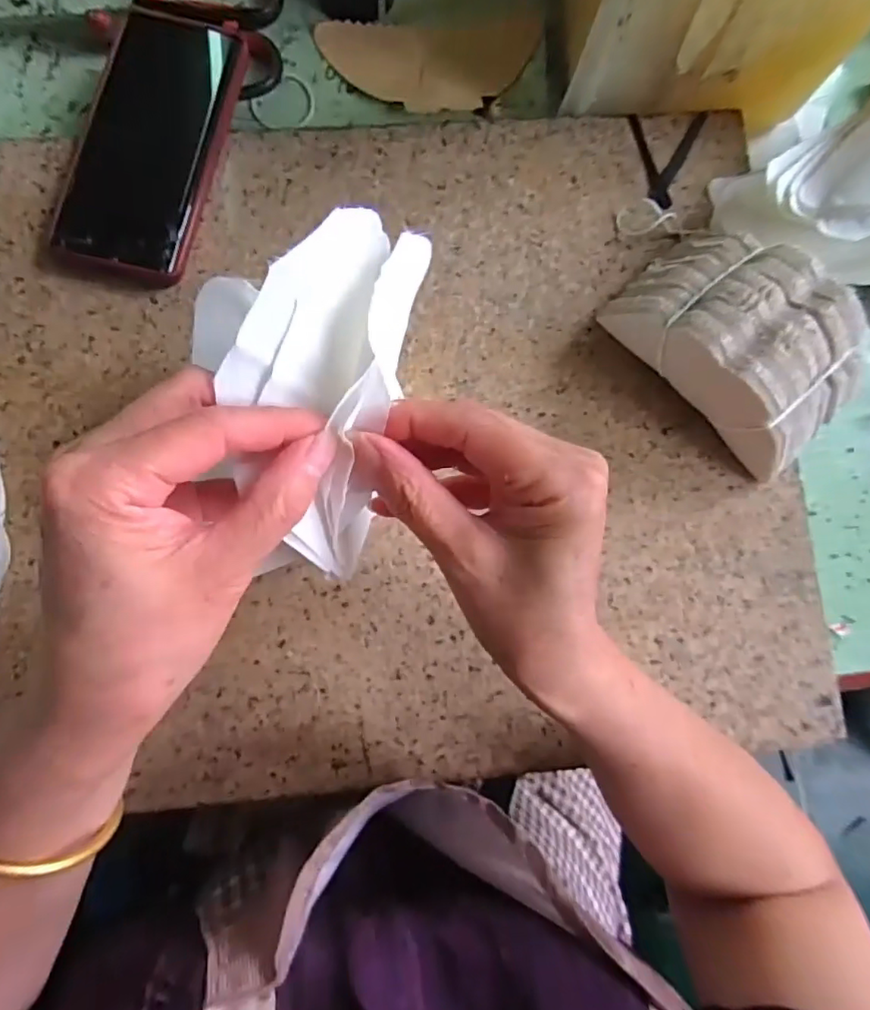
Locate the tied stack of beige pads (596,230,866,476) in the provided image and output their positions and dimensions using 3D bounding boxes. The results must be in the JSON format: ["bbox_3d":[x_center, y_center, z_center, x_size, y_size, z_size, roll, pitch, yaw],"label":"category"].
[{"bbox_3d":[0.167,-0.086,0.316,0.075,0.066,0.133,-44,86,-7],"label":"tied stack of beige pads"}]

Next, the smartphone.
[{"bbox_3d":[-0.168,-0.213,0.346,0.077,0.015,0.164,13,82,-1],"label":"smartphone"}]

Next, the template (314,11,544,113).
[{"bbox_3d":[0.000,-0.293,0.388,0.146,0.005,0.074,-6,79,-4],"label":"template"}]

